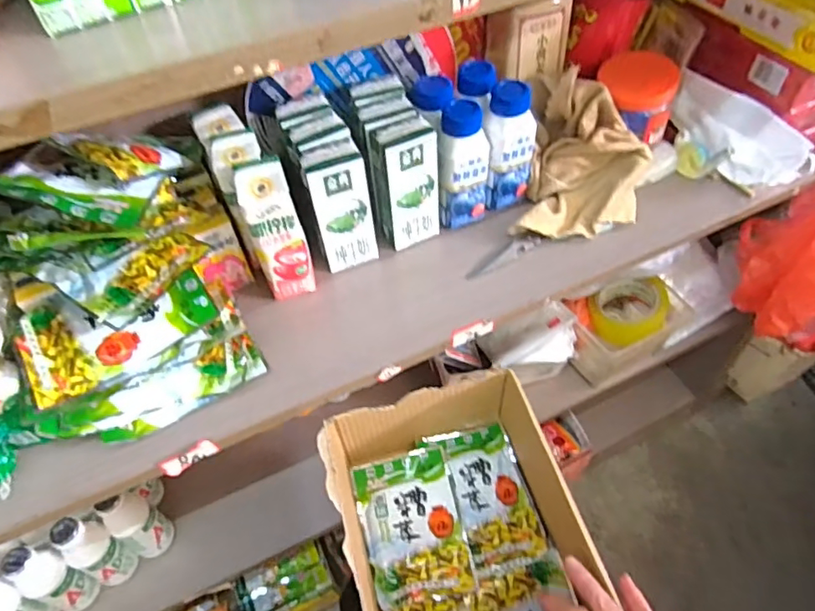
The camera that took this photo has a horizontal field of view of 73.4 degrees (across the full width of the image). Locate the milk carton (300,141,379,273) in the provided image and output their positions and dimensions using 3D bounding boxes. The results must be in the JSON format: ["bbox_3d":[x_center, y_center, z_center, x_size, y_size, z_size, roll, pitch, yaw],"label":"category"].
[{"bbox_3d":[-0.064,-0.093,0.541,0.056,0.128,0.031,-13,52,-6],"label":"milk carton"}]

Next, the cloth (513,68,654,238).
[{"bbox_3d":[0.185,-0.155,0.582,0.135,0.094,0.155,11,54,13],"label":"cloth"}]

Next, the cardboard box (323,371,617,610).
[{"bbox_3d":[0.044,0.224,0.517,0.196,0.122,0.279,-12,52,-5],"label":"cardboard box"}]

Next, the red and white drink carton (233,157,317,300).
[{"bbox_3d":[-0.124,-0.069,0.519,0.045,0.134,0.044,-18,53,-9],"label":"red and white drink carton"}]

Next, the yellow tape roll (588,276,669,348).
[{"bbox_3d":[0.316,0.007,0.783,0.098,0.068,0.090,-2,52,3],"label":"yellow tape roll"}]

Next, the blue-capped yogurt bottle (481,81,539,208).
[{"bbox_3d":[0.105,-0.170,0.598,0.055,0.148,0.050,-18,49,-9],"label":"blue-capped yogurt bottle"}]

